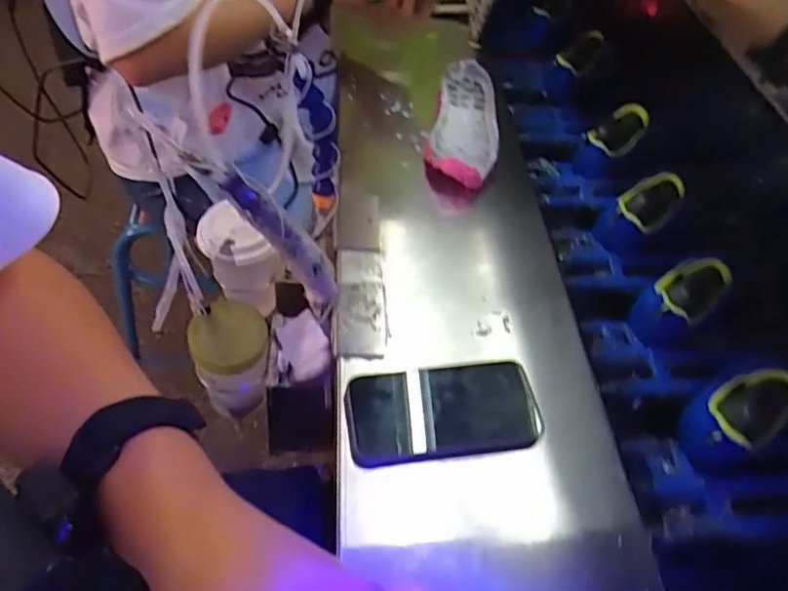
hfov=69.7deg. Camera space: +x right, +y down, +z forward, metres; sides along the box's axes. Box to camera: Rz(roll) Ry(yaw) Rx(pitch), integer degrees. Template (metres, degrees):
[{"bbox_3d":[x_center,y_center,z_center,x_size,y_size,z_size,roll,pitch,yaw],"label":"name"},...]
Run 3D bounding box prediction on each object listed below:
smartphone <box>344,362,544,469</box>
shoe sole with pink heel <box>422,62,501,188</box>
[{"bbox_3d":[0.042,0.093,0.478,0.163,0.009,0.073,-5,48,-11],"label":"smartphone"},{"bbox_3d":[0.094,-0.216,0.754,0.088,0.072,0.255,11,47,4],"label":"shoe sole with pink heel"}]

